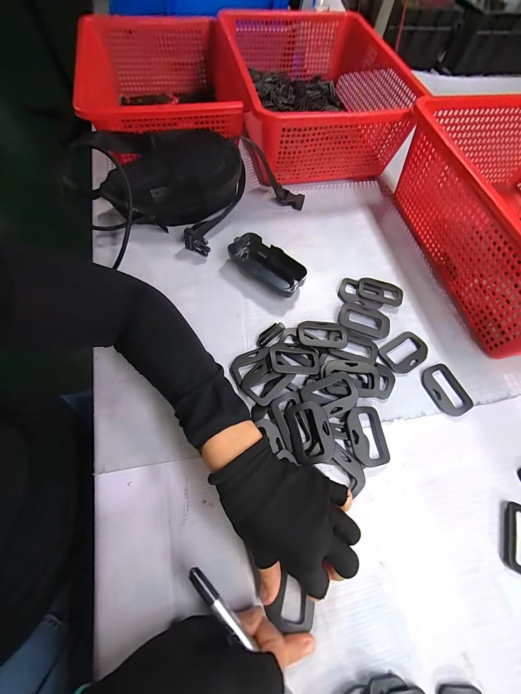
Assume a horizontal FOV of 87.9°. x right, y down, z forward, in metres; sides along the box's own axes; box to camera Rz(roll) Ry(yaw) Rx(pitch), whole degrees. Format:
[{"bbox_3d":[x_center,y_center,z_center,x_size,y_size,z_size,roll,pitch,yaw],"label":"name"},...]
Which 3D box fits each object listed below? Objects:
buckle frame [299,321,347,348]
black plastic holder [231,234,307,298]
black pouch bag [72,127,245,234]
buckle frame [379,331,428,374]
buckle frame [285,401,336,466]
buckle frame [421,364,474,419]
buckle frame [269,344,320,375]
[{"bbox_3d":[0.078,-0.017,0.338,0.060,0.006,0.043,4,52,0],"label":"buckle frame"},{"bbox_3d":[0.012,-0.112,0.372,0.109,0.024,0.048,38,68,13],"label":"black plastic holder"},{"bbox_3d":[-0.129,-0.240,0.386,0.187,0.079,0.115,-13,66,-9],"label":"black pouch bag"},{"bbox_3d":[0.182,0.006,0.339,0.062,0.004,0.042,-31,71,-16],"label":"buckle frame"},{"bbox_3d":[0.052,0.089,0.281,0.042,0.008,0.060,-9,66,-8],"label":"buckle frame"},{"bbox_3d":[0.223,0.051,0.324,0.044,0.004,0.060,-23,68,-13],"label":"buckle frame"},{"bbox_3d":[0.041,0.015,0.317,0.060,0.007,0.039,5,52,-10],"label":"buckle frame"}]

